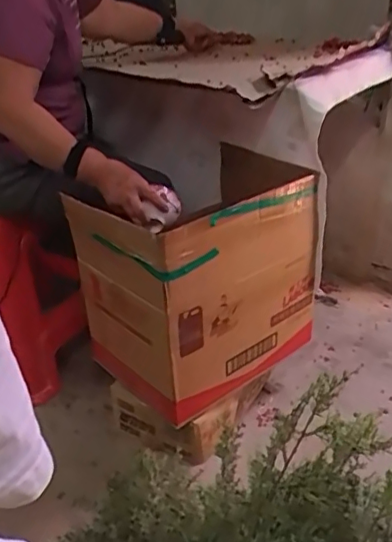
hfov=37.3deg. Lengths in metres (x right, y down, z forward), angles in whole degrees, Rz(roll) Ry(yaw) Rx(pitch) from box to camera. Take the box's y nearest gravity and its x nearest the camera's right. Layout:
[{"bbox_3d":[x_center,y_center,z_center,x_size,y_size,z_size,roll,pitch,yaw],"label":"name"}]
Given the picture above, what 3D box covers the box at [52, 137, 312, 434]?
[{"bbox_3d":[0.011,-0.004,1.291,0.460,0.423,0.357,-23,35,-31],"label":"box"}]

